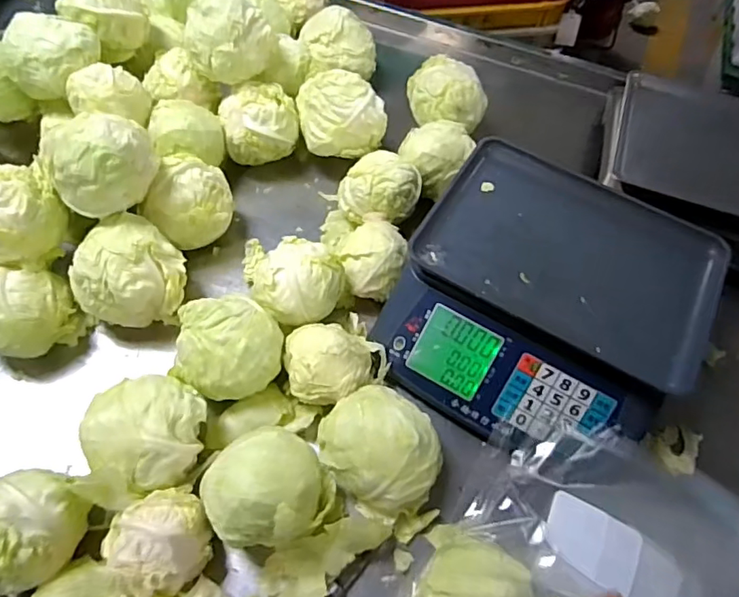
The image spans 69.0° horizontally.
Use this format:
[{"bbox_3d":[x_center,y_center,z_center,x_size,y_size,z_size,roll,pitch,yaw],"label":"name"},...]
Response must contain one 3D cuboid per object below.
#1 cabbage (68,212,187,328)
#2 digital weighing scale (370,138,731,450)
[{"bbox_3d":[-0.294,-0.034,0.661,0.128,0.094,0.109,-1,59,-5],"label":"cabbage"},{"bbox_3d":[0.216,0.000,0.666,0.329,0.114,0.340,29,61,13],"label":"digital weighing scale"}]

